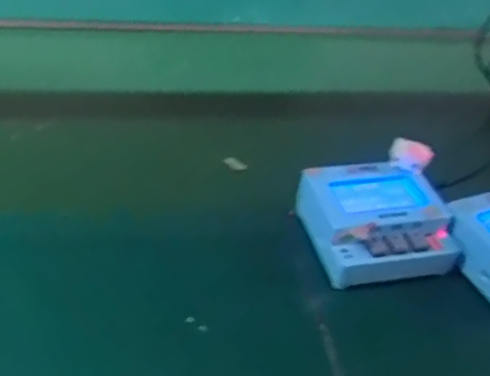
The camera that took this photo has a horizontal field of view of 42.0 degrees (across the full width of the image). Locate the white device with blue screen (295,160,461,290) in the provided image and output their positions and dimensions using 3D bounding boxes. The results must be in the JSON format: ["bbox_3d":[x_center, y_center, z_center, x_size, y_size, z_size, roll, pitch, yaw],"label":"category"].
[{"bbox_3d":[0.106,0.028,0.511,0.106,0.047,0.099,-3,38,-13],"label":"white device with blue screen"}]

